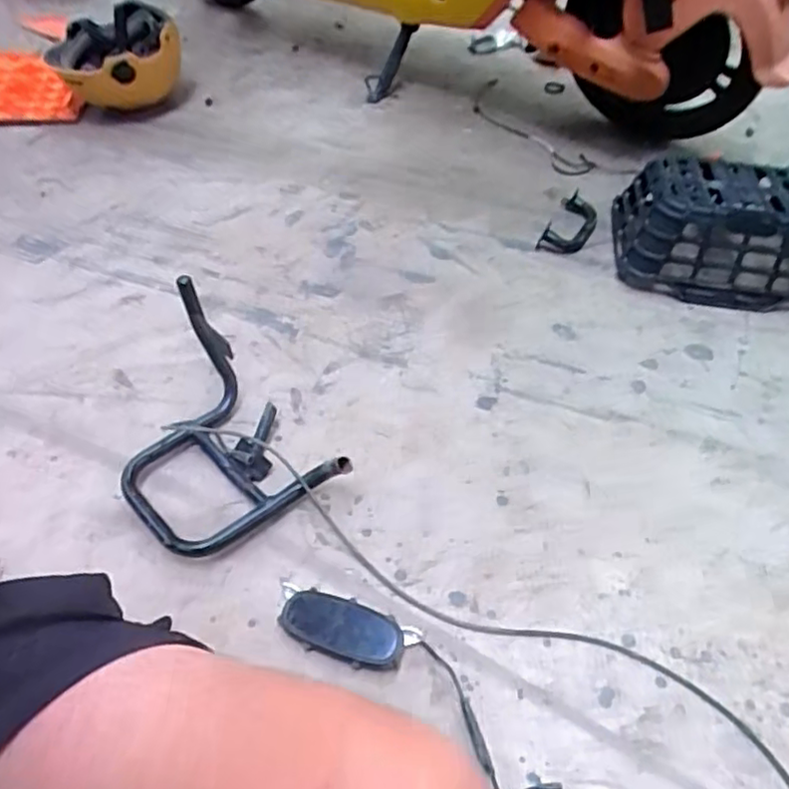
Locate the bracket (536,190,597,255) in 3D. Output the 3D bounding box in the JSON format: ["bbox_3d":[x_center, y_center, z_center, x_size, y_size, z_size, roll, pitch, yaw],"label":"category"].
[{"bbox_3d":[0.300,-0.287,1.113,0.074,0.031,0.150,21,53,16],"label":"bracket"}]

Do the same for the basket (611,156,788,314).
[{"bbox_3d":[0.505,-0.258,1.024,0.291,0.137,0.232,1,50,0],"label":"basket"}]

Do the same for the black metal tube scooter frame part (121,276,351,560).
[{"bbox_3d":[-0.218,0.048,0.739,0.191,0.154,0.271,-35,59,-26],"label":"black metal tube scooter frame part"}]

